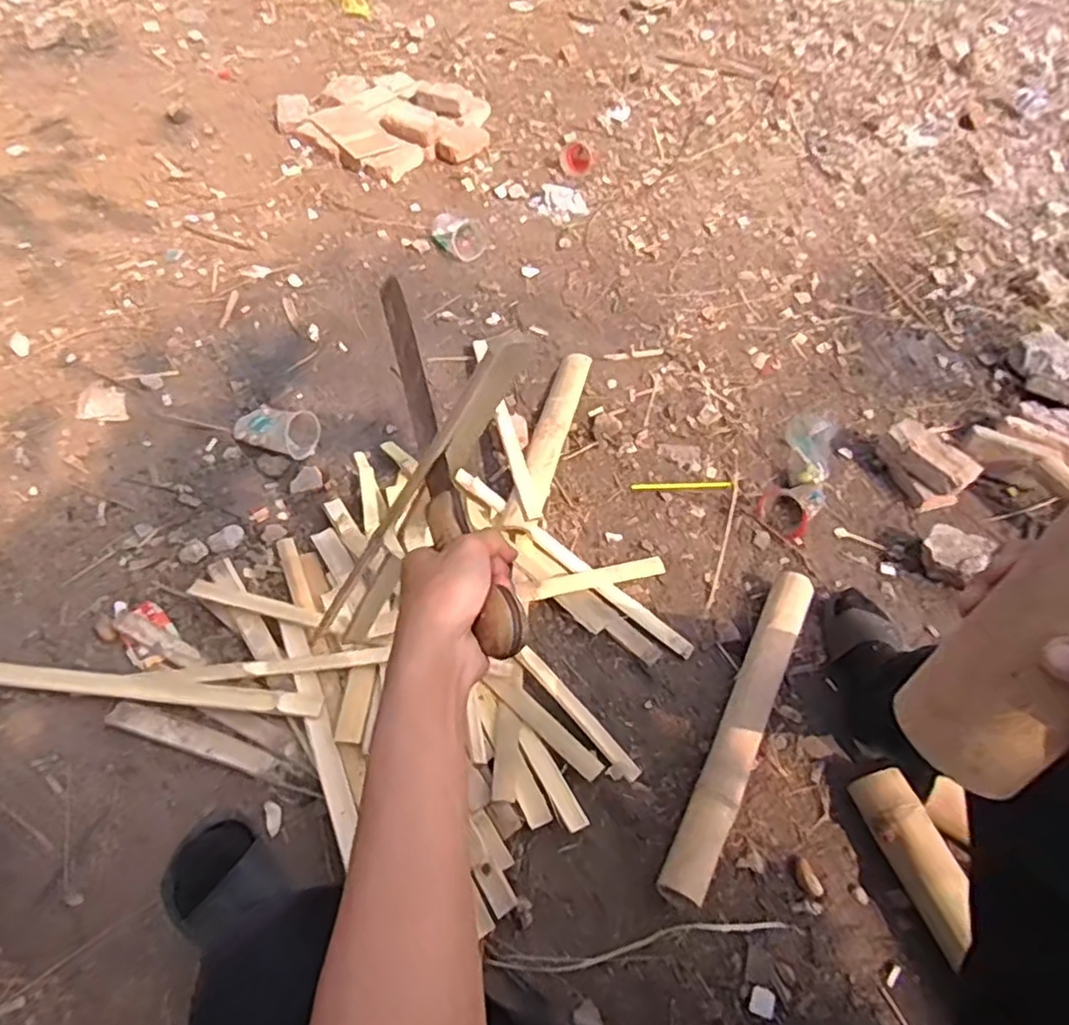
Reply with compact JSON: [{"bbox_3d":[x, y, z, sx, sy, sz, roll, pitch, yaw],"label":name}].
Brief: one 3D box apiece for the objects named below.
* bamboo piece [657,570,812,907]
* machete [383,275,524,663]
[{"bbox_3d":[0.313,0.304,1.008,0.066,0.048,0.534,26,56,14],"label":"bamboo piece"},{"bbox_3d":[-0.079,-0.051,0.525,0.034,0.047,0.368,-13,55,-13],"label":"machete"}]

